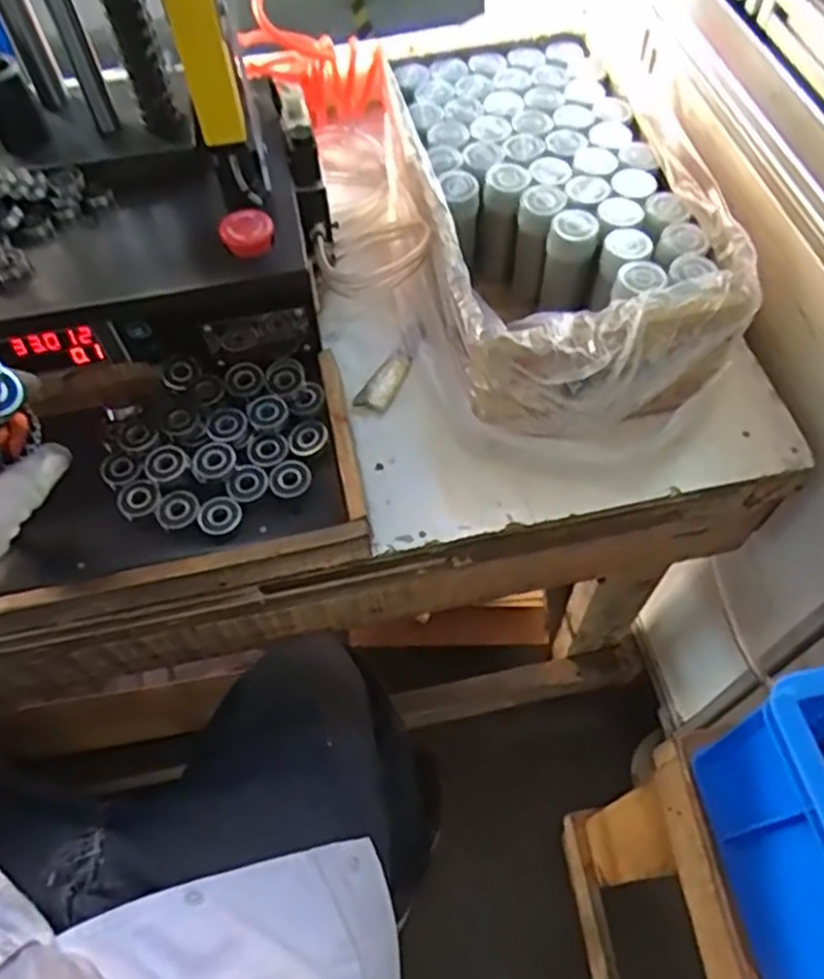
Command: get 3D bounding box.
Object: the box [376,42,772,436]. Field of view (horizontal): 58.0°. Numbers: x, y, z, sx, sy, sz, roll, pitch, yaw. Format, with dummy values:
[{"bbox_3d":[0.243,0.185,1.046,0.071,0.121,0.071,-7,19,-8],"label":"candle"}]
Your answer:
[{"bbox_3d":[0.111,-0.224,0.626,0.216,0.113,0.397,-9,60,-3],"label":"box"}]

